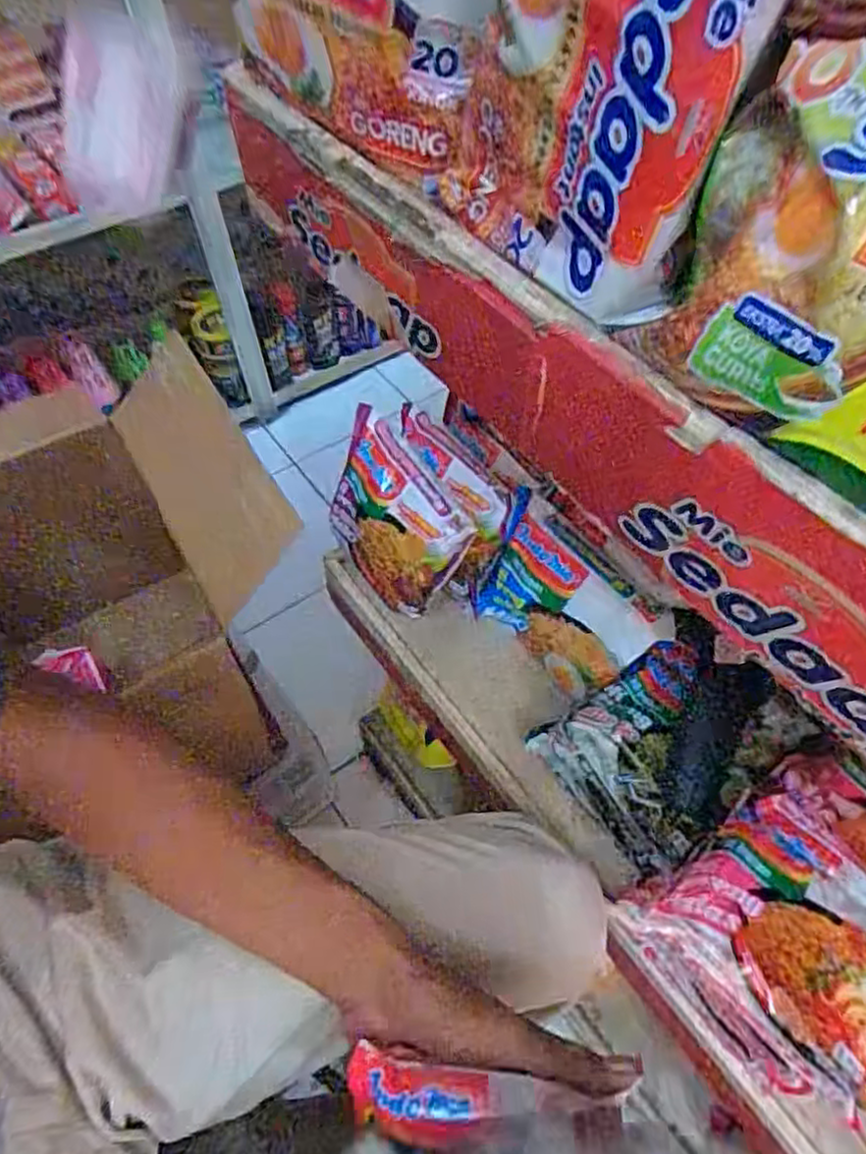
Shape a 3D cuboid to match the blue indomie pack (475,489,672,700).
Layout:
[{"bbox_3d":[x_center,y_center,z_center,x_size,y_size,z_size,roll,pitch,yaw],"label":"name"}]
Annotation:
[{"bbox_3d":[0.108,0.023,0.559,0.032,0.113,0.149,-17,53,-41],"label":"blue indomie pack"}]

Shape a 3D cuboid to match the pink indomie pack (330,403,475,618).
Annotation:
[{"bbox_3d":[-0.039,-0.049,0.603,0.043,0.124,0.150,-12,57,-50],"label":"pink indomie pack"}]

